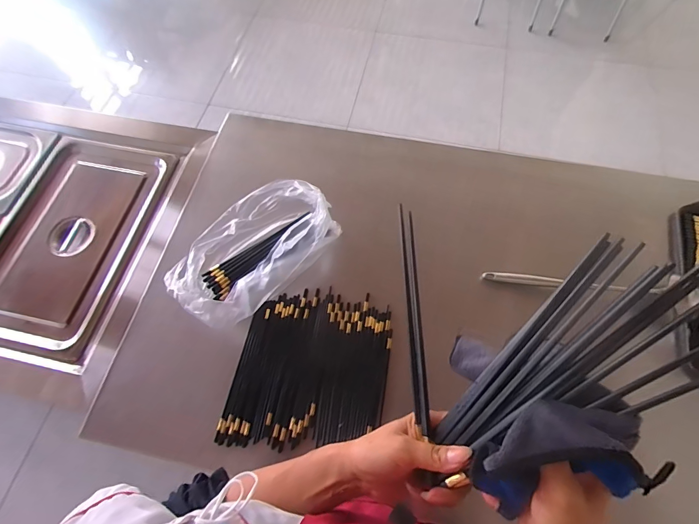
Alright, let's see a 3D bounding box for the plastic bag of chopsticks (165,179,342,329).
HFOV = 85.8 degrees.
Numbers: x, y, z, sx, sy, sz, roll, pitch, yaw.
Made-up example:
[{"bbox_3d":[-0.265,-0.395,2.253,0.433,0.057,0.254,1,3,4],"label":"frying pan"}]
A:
[{"bbox_3d":[-0.189,-0.025,0.757,0.191,0.109,0.331,37,72,16],"label":"plastic bag of chopsticks"}]

